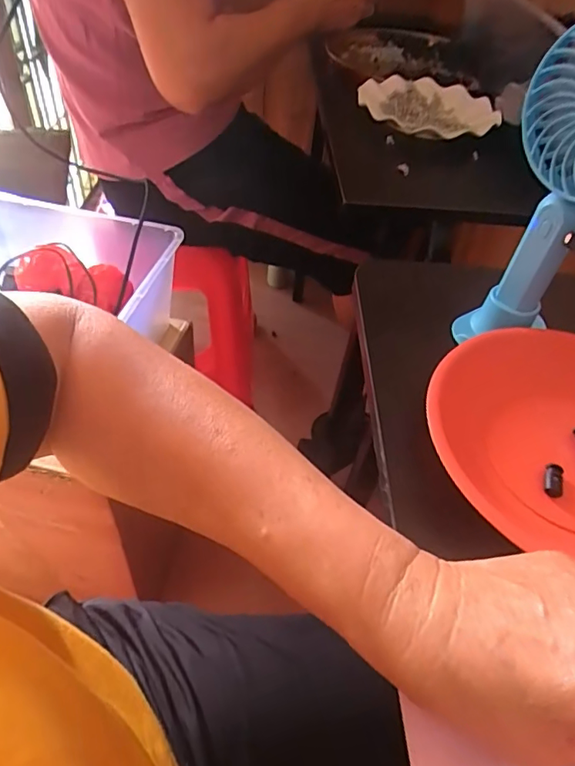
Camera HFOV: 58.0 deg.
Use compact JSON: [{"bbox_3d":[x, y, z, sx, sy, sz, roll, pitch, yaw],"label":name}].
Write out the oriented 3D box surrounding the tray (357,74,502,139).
[{"bbox_3d":[0.191,-0.377,0.703,0.185,0.013,0.172,12,47,4],"label":"tray"}]

